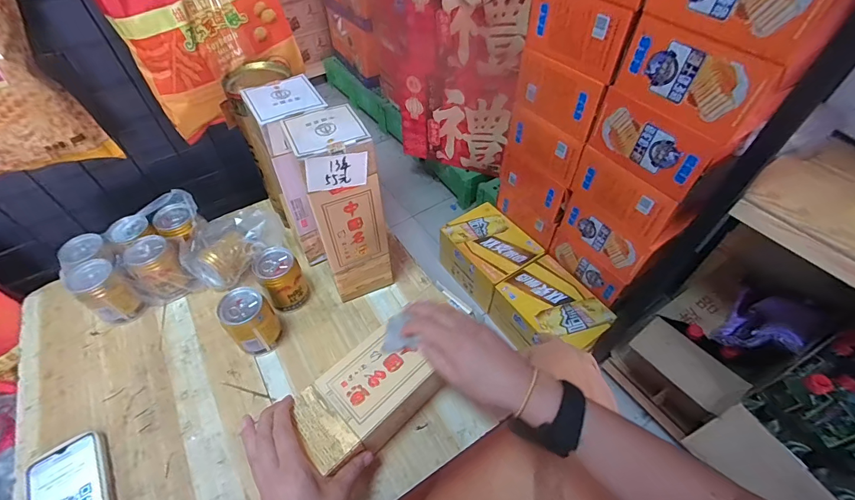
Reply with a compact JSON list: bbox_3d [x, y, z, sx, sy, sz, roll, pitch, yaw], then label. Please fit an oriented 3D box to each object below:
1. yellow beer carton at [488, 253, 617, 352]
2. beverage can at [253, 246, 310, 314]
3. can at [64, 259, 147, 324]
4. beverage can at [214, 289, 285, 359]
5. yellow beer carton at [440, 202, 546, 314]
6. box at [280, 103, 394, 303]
[{"bbox_3d":[0.350,0.187,1.098,0.204,0.160,0.268,-28,56,-20],"label":"yellow beer carton"},{"bbox_3d":[-0.223,0.048,0.595,0.060,0.085,0.063,-1,51,1],"label":"beverage can"},{"bbox_3d":[-0.486,0.066,0.585,0.070,0.091,0.057,32,58,24],"label":"can"},{"bbox_3d":[-0.247,0.104,0.543,0.061,0.092,0.057,-1,51,1],"label":"beverage can"},{"bbox_3d":[0.198,0.015,1.238,0.213,0.157,0.263,-28,56,-20],"label":"yellow beer carton"},{"bbox_3d":[-0.116,-0.053,0.545,0.086,0.262,0.094,-21,54,-15],"label":"box"}]

